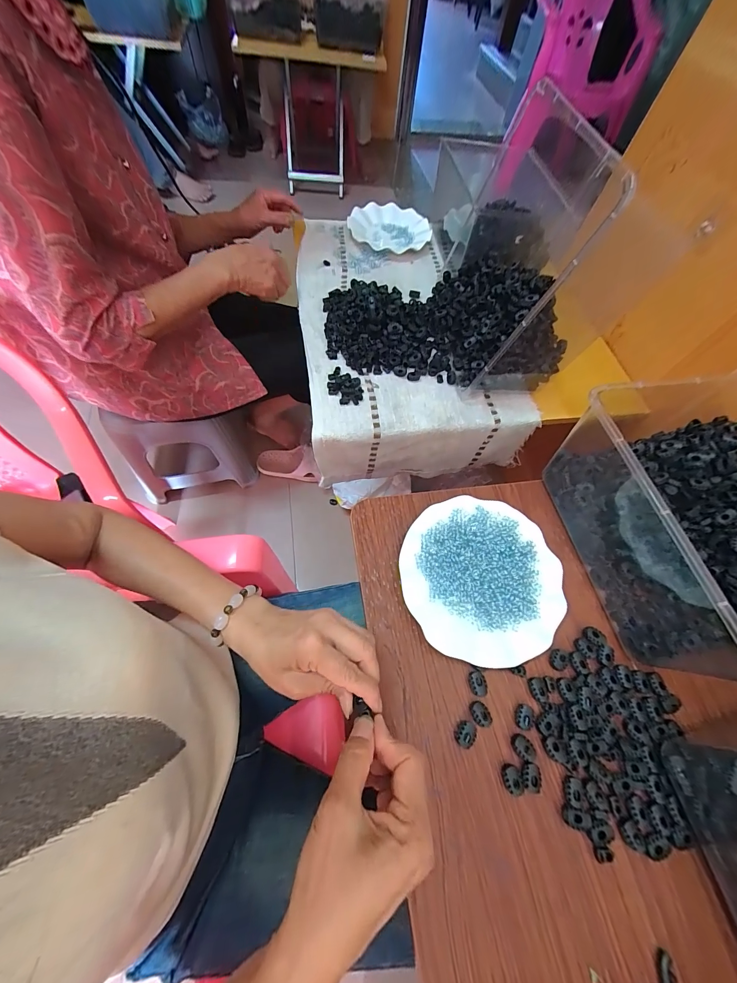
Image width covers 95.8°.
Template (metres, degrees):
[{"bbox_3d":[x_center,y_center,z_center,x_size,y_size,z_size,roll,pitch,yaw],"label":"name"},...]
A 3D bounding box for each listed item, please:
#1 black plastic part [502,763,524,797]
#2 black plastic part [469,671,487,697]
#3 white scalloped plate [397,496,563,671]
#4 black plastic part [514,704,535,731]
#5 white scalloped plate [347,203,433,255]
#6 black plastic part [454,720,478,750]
[{"bbox_3d":[0.134,0.269,0.310,0.015,0.008,0.023,-3,62,-5],"label":"black plastic part"},{"bbox_3d":[0.113,0.198,0.343,0.014,0.012,0.022,-3,62,-5],"label":"black plastic part"},{"bbox_3d":[0.129,0.099,0.389,0.181,0.032,0.179,1,62,-2],"label":"white scalloped plate"},{"bbox_3d":[0.158,0.226,0.333,0.017,0.008,0.021,21,63,8],"label":"black plastic part"},{"bbox_3d":[0.048,-0.615,0.771,0.183,0.035,0.187,1,62,-2],"label":"white scalloped plate"},{"bbox_3d":[0.096,0.238,0.325,0.020,0.009,0.021,37,66,16],"label":"black plastic part"}]

